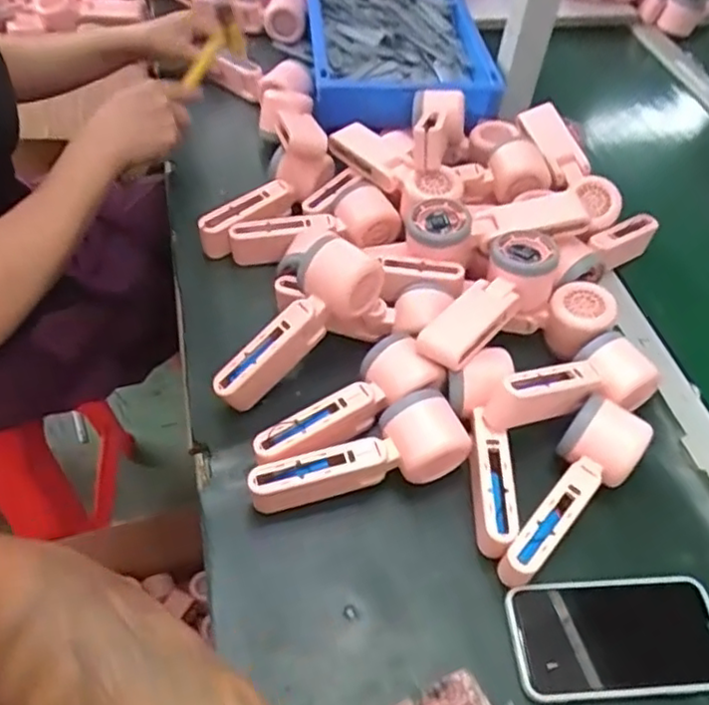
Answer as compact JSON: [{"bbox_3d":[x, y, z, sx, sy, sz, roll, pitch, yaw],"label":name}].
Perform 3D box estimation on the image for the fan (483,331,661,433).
[{"bbox_3d":[0.175,0.034,0.534,0.150,0.066,0.057,-24,57,-23],"label":"fan"}]

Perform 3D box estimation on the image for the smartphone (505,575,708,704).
[{"bbox_3d":[0.182,0.195,0.455,0.148,0.011,0.074,-1,51,-7],"label":"smartphone"}]

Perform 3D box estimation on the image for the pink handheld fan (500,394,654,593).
[{"bbox_3d":[0.161,0.105,0.497,0.055,0.060,0.154,36,56,22],"label":"pink handheld fan"}]

